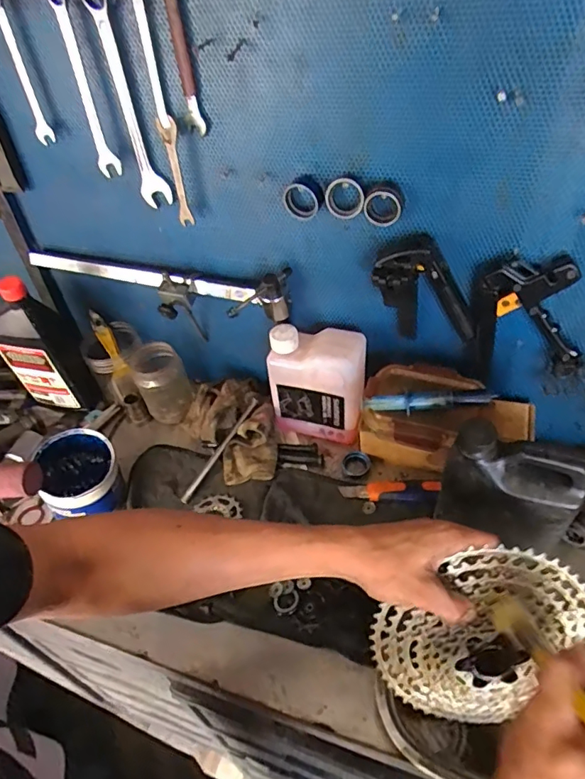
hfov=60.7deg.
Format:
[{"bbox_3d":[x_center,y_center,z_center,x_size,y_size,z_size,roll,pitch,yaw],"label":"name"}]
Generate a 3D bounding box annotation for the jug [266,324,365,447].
[{"bbox_3d":[0.037,-0.003,0.684,0.126,0.166,0.059,9,46,14],"label":"jug"}]

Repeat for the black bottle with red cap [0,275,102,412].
[{"bbox_3d":[-0.374,-0.060,0.734,0.112,0.233,0.049,5,45,10],"label":"black bottle with red cap"}]

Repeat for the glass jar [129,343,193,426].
[{"bbox_3d":[-0.196,-0.001,0.764,0.075,0.115,0.077,-20,46,-14],"label":"glass jar"}]

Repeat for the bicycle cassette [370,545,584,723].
[{"bbox_3d":[0.165,0.223,0.450,0.168,0.191,0.043,40,14,-6],"label":"bicycle cassette"}]

